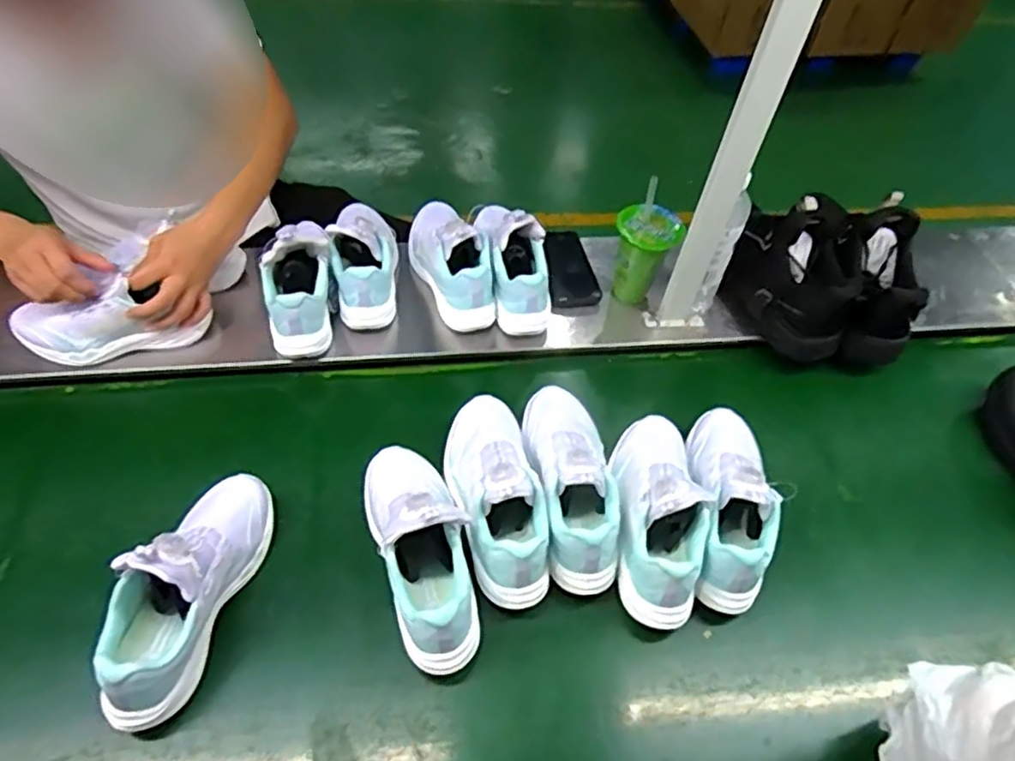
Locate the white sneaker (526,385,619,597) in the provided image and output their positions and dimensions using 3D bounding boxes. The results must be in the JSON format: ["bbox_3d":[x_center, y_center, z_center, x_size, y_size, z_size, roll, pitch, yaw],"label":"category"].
[{"bbox_3d":[0.077,0.104,0.773,0.093,0.105,0.257,-3,52,-8],"label":"white sneaker"}]

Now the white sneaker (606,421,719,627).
[{"bbox_3d":[0.172,0.142,0.764,0.092,0.124,0.259,4,51,-3],"label":"white sneaker"}]

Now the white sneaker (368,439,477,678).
[{"bbox_3d":[-0.090,0.159,0.700,0.091,0.124,0.258,-12,54,-15],"label":"white sneaker"}]

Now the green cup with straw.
[{"bbox_3d":[0.196,-0.191,0.959,0.079,0.169,0.079,-18,56,-19],"label":"green cup with straw"}]

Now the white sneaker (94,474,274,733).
[{"bbox_3d":[-0.324,0.200,0.664,0.081,0.163,0.249,15,51,6],"label":"white sneaker"}]

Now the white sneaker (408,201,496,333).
[{"bbox_3d":[-0.084,-0.182,0.965,0.088,0.107,0.216,-19,56,-20],"label":"white sneaker"}]

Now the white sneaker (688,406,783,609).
[{"bbox_3d":[0.259,0.131,0.776,0.083,0.123,0.255,9,51,1],"label":"white sneaker"}]

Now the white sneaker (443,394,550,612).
[{"bbox_3d":[-0.008,0.116,0.751,0.103,0.094,0.256,-7,53,-12],"label":"white sneaker"}]

